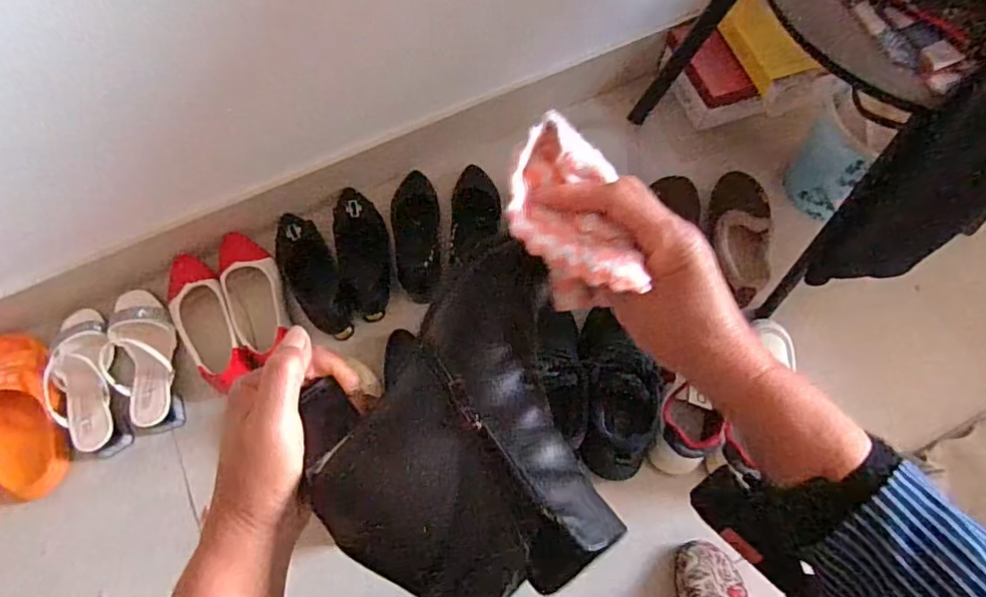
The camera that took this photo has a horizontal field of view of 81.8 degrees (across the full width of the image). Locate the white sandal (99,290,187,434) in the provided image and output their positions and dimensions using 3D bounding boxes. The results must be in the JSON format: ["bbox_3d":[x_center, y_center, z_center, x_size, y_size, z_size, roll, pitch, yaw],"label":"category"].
[{"bbox_3d":[-0.529,0.084,0.855,0.095,0.082,0.240,-19,69,-8],"label":"white sandal"}]

